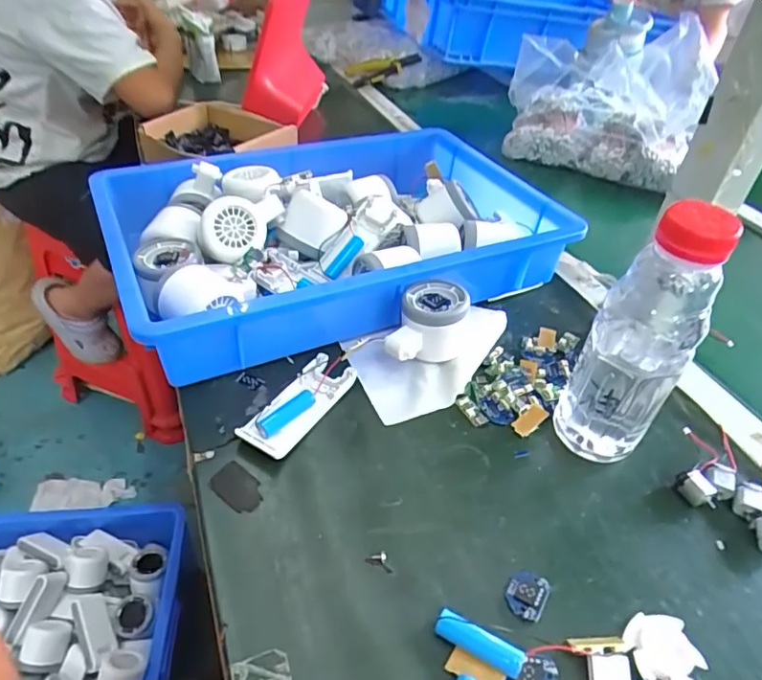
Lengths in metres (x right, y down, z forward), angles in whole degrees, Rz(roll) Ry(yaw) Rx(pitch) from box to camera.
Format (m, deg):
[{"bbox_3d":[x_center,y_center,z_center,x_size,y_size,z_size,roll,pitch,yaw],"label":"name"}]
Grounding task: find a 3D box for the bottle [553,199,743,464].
[{"bbox_3d":[0.175,0.004,0.363,0.060,0.199,0.057,25,45,21],"label":"bottle"}]

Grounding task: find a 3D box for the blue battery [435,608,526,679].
[{"bbox_3d":[0.055,0.170,0.299,0.050,0.016,0.014,23,44,20],"label":"blue battery"}]

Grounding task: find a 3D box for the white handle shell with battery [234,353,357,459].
[{"bbox_3d":[-0.064,0.051,0.421,0.037,0.019,0.101,25,45,22],"label":"white handle shell with battery"}]

